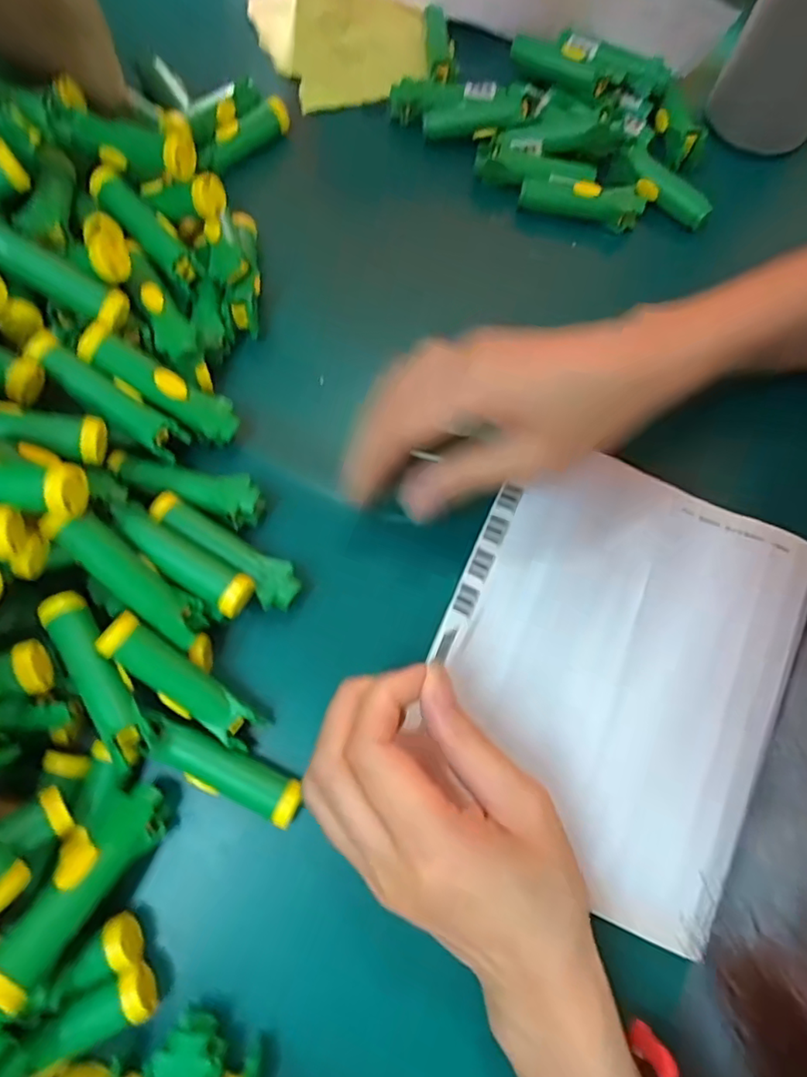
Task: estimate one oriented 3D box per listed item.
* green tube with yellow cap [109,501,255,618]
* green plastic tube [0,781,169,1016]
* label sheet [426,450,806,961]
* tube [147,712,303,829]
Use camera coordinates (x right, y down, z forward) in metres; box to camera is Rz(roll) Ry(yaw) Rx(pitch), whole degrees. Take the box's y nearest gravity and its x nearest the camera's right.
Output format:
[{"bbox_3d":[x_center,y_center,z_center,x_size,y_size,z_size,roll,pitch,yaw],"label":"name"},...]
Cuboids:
[{"bbox_3d":[-0.103,0.011,0.269,0.071,0.030,0.019,32,75,8],"label":"green tube with yellow cap"},{"bbox_3d":[-0.129,0.138,0.228,0.026,0.018,0.079,27,41,7],"label":"green plastic tube"},{"bbox_3d":[0.109,0.066,0.289,0.179,0.023,0.202,26,78,-3],"label":"label sheet"},{"bbox_3d":[-0.081,0.105,0.258,0.072,0.014,0.020,25,74,6],"label":"tube"}]

